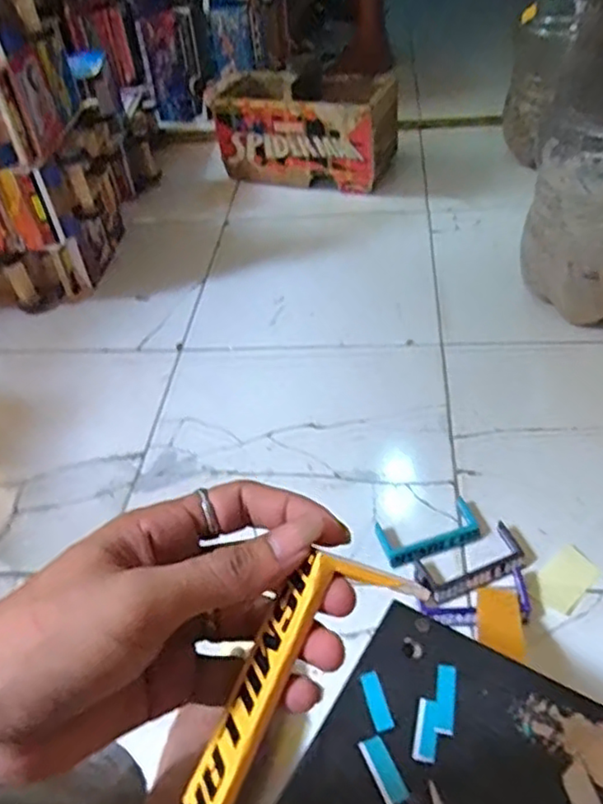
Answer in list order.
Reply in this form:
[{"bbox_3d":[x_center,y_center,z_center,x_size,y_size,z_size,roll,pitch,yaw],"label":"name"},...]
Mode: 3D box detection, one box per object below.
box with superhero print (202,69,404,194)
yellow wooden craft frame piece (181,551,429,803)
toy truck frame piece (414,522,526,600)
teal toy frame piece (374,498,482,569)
[{"bbox_3d":[0.009,-0.576,1.351,0.380,0.203,0.226,9,46,15],"label":"box with superhero print"},{"bbox_3d":[0.000,0.109,0.235,0.054,0.013,0.108,22,83,-4],"label":"yellow wooden craft frame piece"},{"bbox_3d":[0.179,0.169,0.675,0.114,0.013,0.052,-20,46,-13],"label":"toy truck frame piece"},{"bbox_3d":[0.141,0.143,0.710,0.112,0.012,0.060,-13,44,-7],"label":"teal toy frame piece"}]

